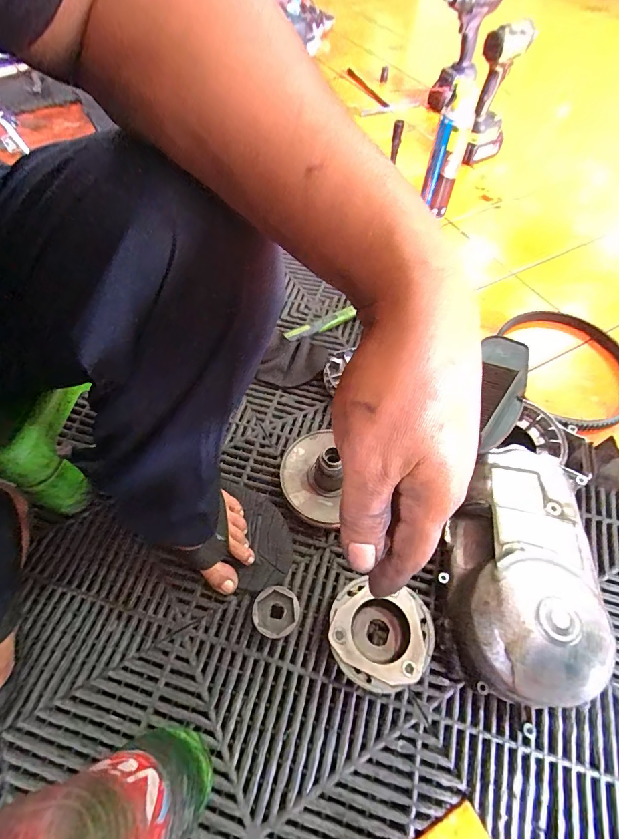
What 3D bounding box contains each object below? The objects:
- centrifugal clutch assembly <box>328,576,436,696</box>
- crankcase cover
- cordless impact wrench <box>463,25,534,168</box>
[{"bbox_3d":[0.079,0.244,0.454,0.115,0.041,0.110,10,59,6],"label":"centrifugal clutch assembly"},{"bbox_3d":[0.240,0.163,0.467,0.145,0.103,0.281,11,59,6],"label":"crankcase cover"},{"bbox_3d":[0.434,-0.758,0.937,0.102,0.269,0.129,17,60,10],"label":"cordless impact wrench"}]

